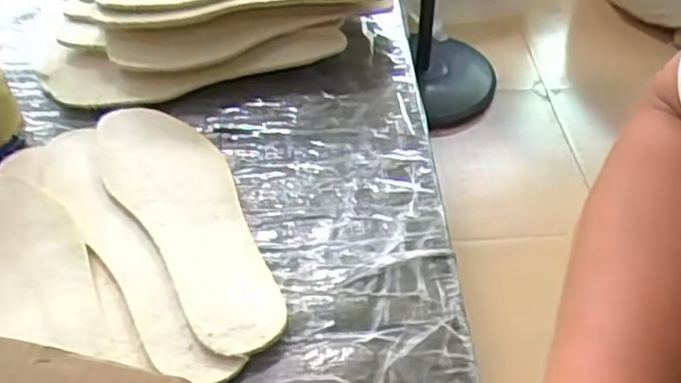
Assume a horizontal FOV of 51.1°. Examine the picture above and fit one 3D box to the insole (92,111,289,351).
[{"bbox_3d":[-0.116,0.015,0.544,0.088,0.008,0.262,-19,50,-23],"label":"insole"}]

